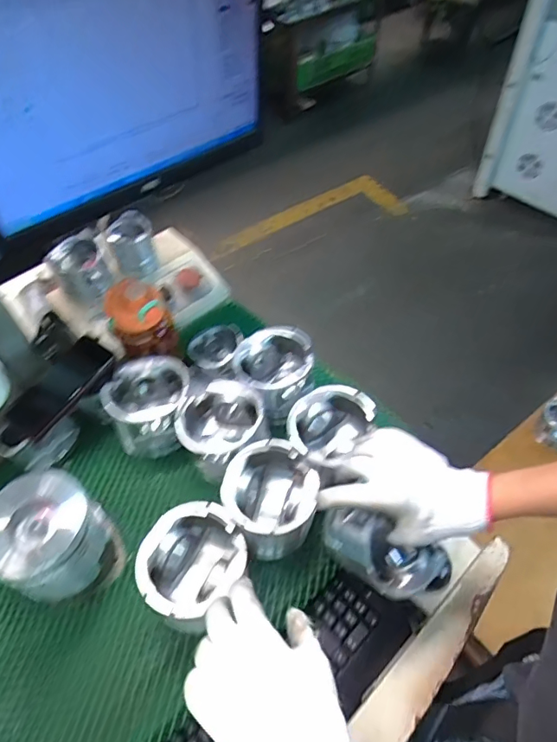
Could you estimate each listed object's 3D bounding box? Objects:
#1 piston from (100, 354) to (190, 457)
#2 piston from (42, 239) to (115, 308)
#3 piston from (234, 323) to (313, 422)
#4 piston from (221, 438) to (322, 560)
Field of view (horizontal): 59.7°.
[{"bbox_3d":[-0.180,0.050,0.695,0.113,0.097,0.109,-7,52,-3],"label":"piston"},{"bbox_3d":[-0.327,-0.167,0.811,0.084,0.075,0.087,30,59,23],"label":"piston"},{"bbox_3d":[-0.005,0.005,0.712,0.104,0.095,0.105,-1,52,1],"label":"piston"},{"bbox_3d":[-0.008,0.156,0.589,0.104,0.088,0.110,-1,52,1],"label":"piston"}]

